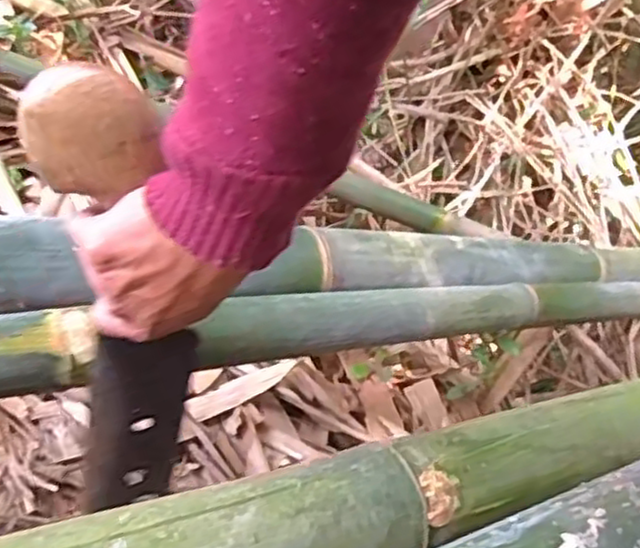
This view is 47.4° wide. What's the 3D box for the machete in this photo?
[{"bbox_3d":[-0.127,0.028,0.472,0.089,0.326,0.034,-17,41,-23],"label":"machete"}]

